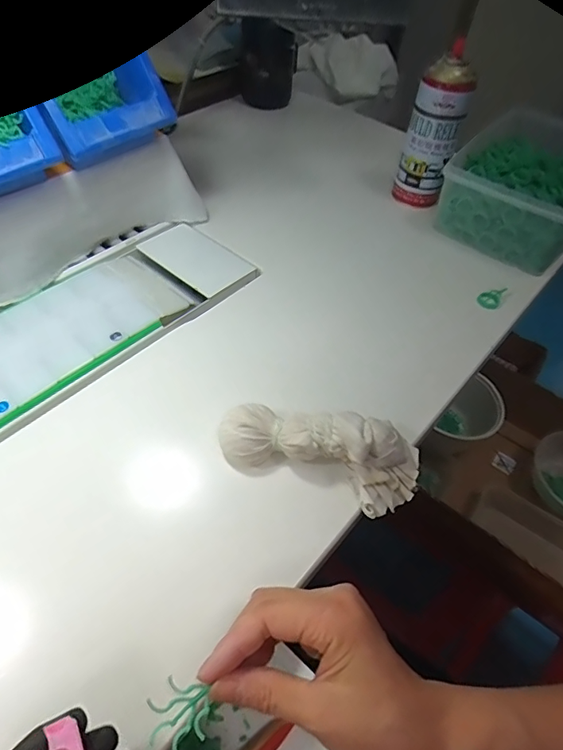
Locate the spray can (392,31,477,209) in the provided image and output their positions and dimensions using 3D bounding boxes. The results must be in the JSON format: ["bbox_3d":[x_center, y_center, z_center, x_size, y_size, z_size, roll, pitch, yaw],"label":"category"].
[{"bbox_3d":[0.192,-0.304,0.588,0.063,0.169,0.054,13,52,5],"label":"spray can"}]

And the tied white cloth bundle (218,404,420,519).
[{"bbox_3d":[0.029,0.056,0.365,0.163,0.050,0.058,16,52,8],"label":"tied white cloth bundle"}]

